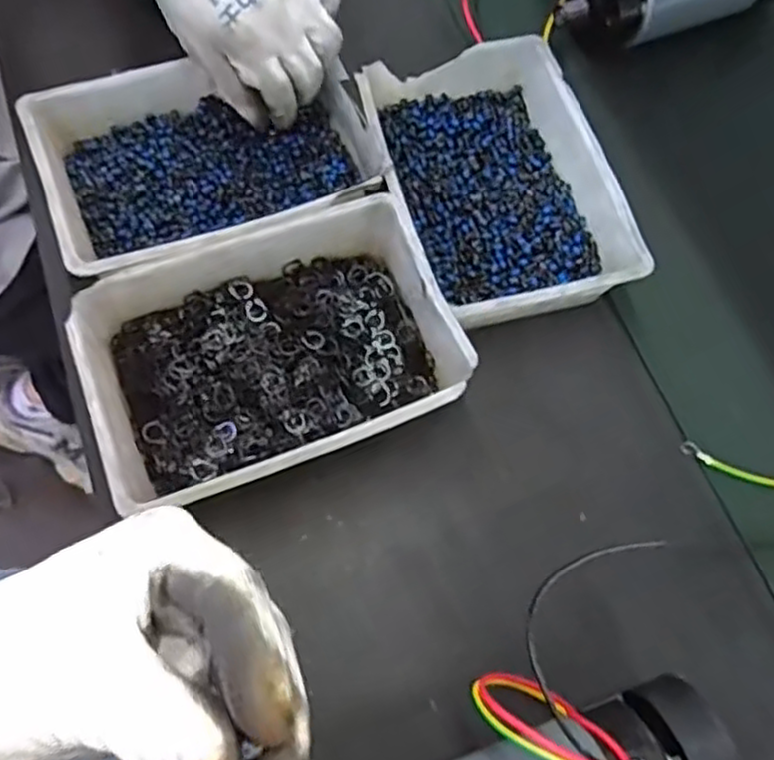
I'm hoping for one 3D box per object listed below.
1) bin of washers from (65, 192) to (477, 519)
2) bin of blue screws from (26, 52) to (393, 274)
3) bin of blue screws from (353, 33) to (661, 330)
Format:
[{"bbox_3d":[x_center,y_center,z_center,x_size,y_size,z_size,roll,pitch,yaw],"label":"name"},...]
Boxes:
[{"bbox_3d":[-0.064,-0.012,0.418,0.199,0.062,0.139,-22,70,-8],"label":"bin of washers"},{"bbox_3d":[-0.111,-0.142,0.463,0.201,0.058,0.144,-22,70,-8],"label":"bin of blue screws"},{"bbox_3d":[0.072,-0.132,0.482,0.145,0.051,0.207,-13,69,-5],"label":"bin of blue screws"}]

